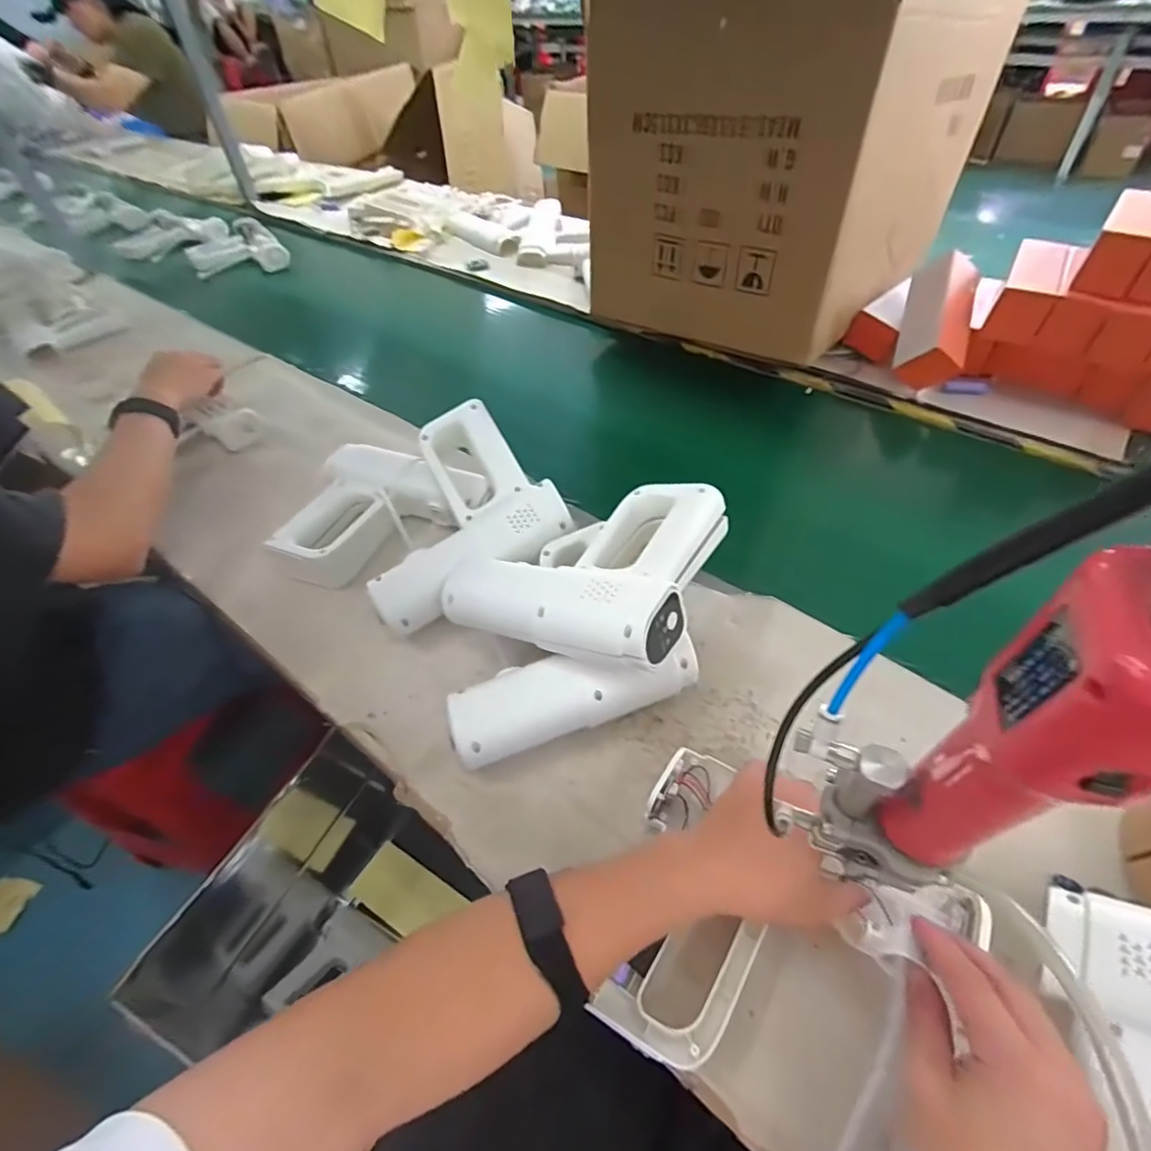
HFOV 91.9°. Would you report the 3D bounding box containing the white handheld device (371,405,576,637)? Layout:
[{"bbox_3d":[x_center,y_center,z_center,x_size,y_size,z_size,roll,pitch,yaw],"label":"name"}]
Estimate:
[{"bbox_3d":[-0.135,-0.060,0.574,0.217,0.050,0.185,-37,74,-14],"label":"white handheld device"}]

